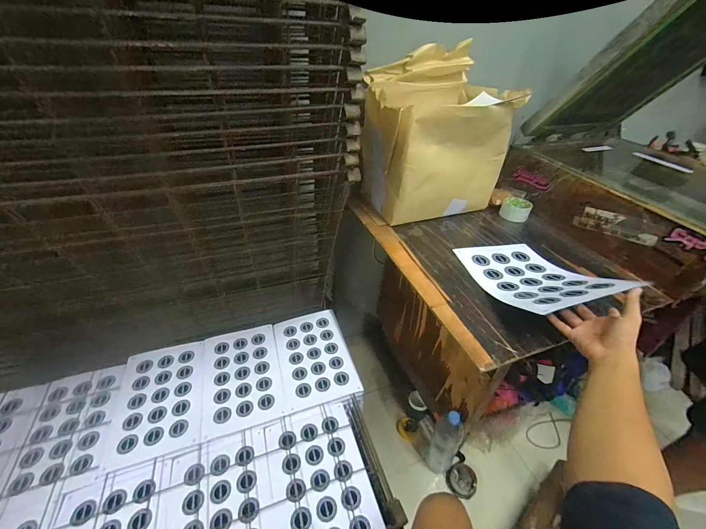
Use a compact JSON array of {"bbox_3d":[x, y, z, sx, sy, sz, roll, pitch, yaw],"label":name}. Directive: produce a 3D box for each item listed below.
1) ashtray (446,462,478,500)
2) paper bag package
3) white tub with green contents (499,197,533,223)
[{"bbox_3d":[0.381,0.750,1.047,0.100,0.045,0.093,-19,43,-25],"label":"ashtray"},{"bbox_3d":[0.242,-0.351,0.873,0.420,0.391,0.262,-14,41,-20],"label":"paper bag package"},{"bbox_3d":[0.501,-0.172,0.931,0.084,0.045,0.094,22,42,23],"label":"white tub with green contents"}]

